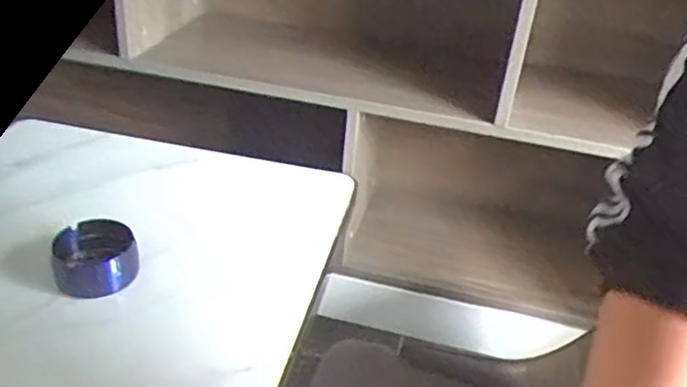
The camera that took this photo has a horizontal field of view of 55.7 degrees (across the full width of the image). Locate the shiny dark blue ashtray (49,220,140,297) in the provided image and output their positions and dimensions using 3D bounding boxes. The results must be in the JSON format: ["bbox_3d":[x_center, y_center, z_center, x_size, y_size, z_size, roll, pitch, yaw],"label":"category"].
[{"bbox_3d":[-0.301,0.078,0.788,0.095,0.058,0.076,-13,36,-22],"label":"shiny dark blue ashtray"}]

